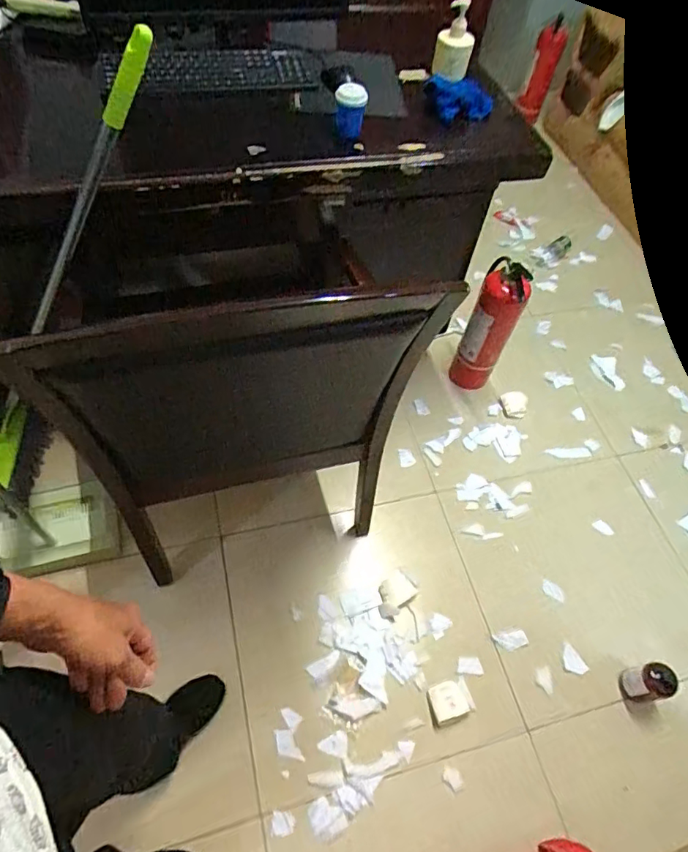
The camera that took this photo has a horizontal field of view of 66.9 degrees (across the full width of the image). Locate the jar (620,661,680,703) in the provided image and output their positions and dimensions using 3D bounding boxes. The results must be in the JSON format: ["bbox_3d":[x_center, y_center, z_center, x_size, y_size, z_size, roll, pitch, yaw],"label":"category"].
[{"bbox_3d":[0.678,0.569,1.156,0.064,0.127,0.069,2,58,-3],"label":"jar"}]

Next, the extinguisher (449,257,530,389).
[{"bbox_3d":[0.414,-0.276,1.499,0.135,0.407,0.138,24,58,8],"label":"extinguisher"}]

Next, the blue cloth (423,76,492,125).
[{"bbox_3d":[0.251,-0.701,1.120,0.138,0.060,0.092,27,60,12],"label":"blue cloth"}]

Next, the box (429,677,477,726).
[{"bbox_3d":[0.237,0.604,1.142,0.095,0.012,0.079,-16,61,-13],"label":"box"}]

